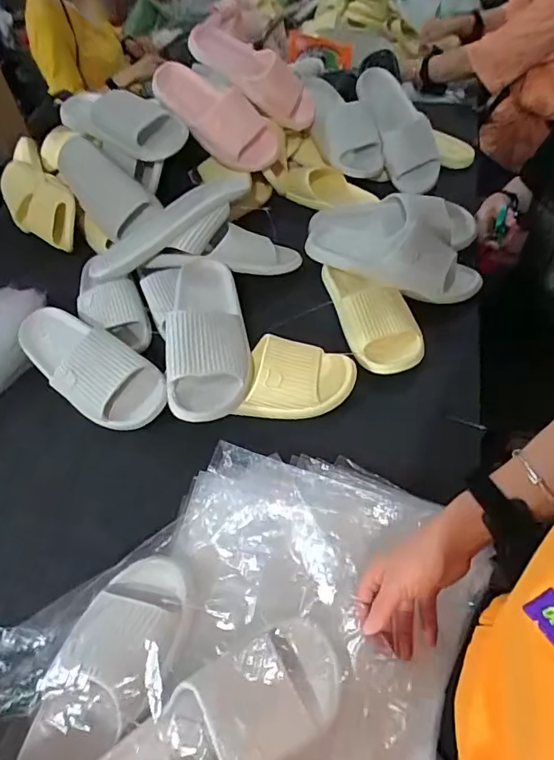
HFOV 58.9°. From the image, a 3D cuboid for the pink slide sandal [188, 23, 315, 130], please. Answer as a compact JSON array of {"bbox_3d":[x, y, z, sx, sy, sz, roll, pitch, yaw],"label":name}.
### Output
[{"bbox_3d":[-0.054,-0.620,0.986,0.303,0.098,0.108,36,60,3],"label":"pink slide sandal"}]

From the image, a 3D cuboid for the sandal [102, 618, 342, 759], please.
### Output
[{"bbox_3d":[-0.056,0.286,0.384,0.247,0.053,0.090,-30,55,-20],"label":"sandal"}]

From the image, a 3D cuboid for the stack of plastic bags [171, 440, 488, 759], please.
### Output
[{"bbox_3d":[0.021,0.268,0.435,0.300,0.044,0.435,9,53,11],"label":"stack of plastic bags"}]

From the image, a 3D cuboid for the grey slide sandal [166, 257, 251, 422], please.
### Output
[{"bbox_3d":[-0.097,-0.085,0.706,0.112,0.070,0.295,-3,51,2],"label":"grey slide sandal"}]

